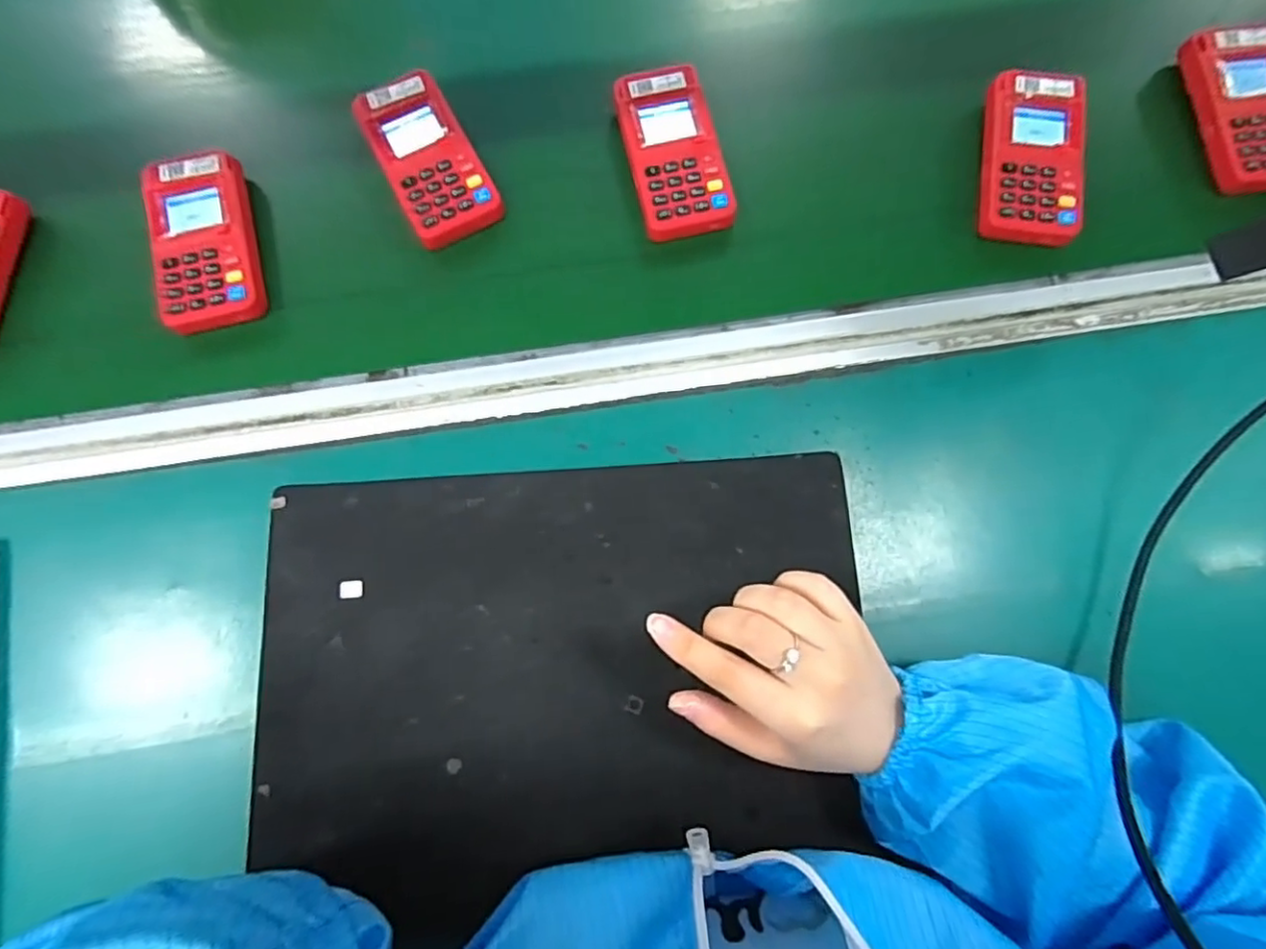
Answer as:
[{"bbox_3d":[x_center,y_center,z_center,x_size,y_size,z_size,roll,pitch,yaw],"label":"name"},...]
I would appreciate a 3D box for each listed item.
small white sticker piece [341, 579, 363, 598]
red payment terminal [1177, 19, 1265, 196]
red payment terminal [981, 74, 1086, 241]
[{"bbox_3d":[-0.168,0.069,0.372,0.013,0.004,0.011,-1,80,-14],"label":"small white sticker piece"},{"bbox_3d":[0.438,-0.261,0.440,0.063,0.023,0.127,-8,79,-2],"label":"red payment terminal"},{"bbox_3d":[0.278,-0.221,0.431,0.064,0.016,0.122,7,79,1],"label":"red payment terminal"}]

